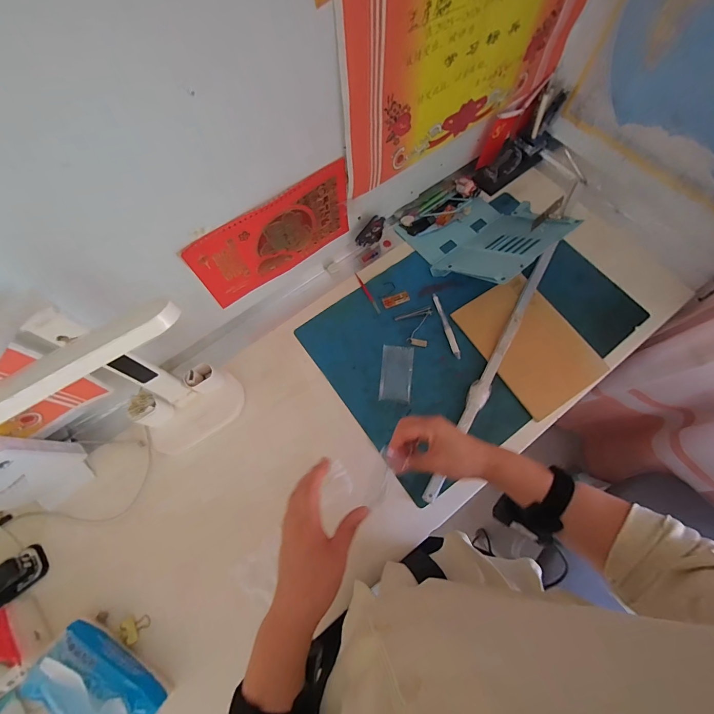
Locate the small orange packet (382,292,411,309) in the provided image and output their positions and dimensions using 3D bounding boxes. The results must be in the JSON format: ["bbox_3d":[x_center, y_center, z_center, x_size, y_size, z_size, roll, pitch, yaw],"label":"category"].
[{"bbox_3d":[0.078,-0.114,0.676,0.054,0.004,0.023,-21,71,-6],"label":"small orange packet"}]

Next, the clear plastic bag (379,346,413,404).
[{"bbox_3d":[0.073,0.029,0.622,0.056,0.008,0.104,5,70,3],"label":"clear plastic bag"}]

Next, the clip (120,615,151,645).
[{"bbox_3d":[-0.321,0.393,0.495,0.030,0.016,0.033,-31,72,-10],"label":"clip"}]

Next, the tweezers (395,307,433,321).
[{"bbox_3d":[0.109,-0.083,0.660,0.071,0.005,0.013,-10,71,-2],"label":"tweezers"}]

